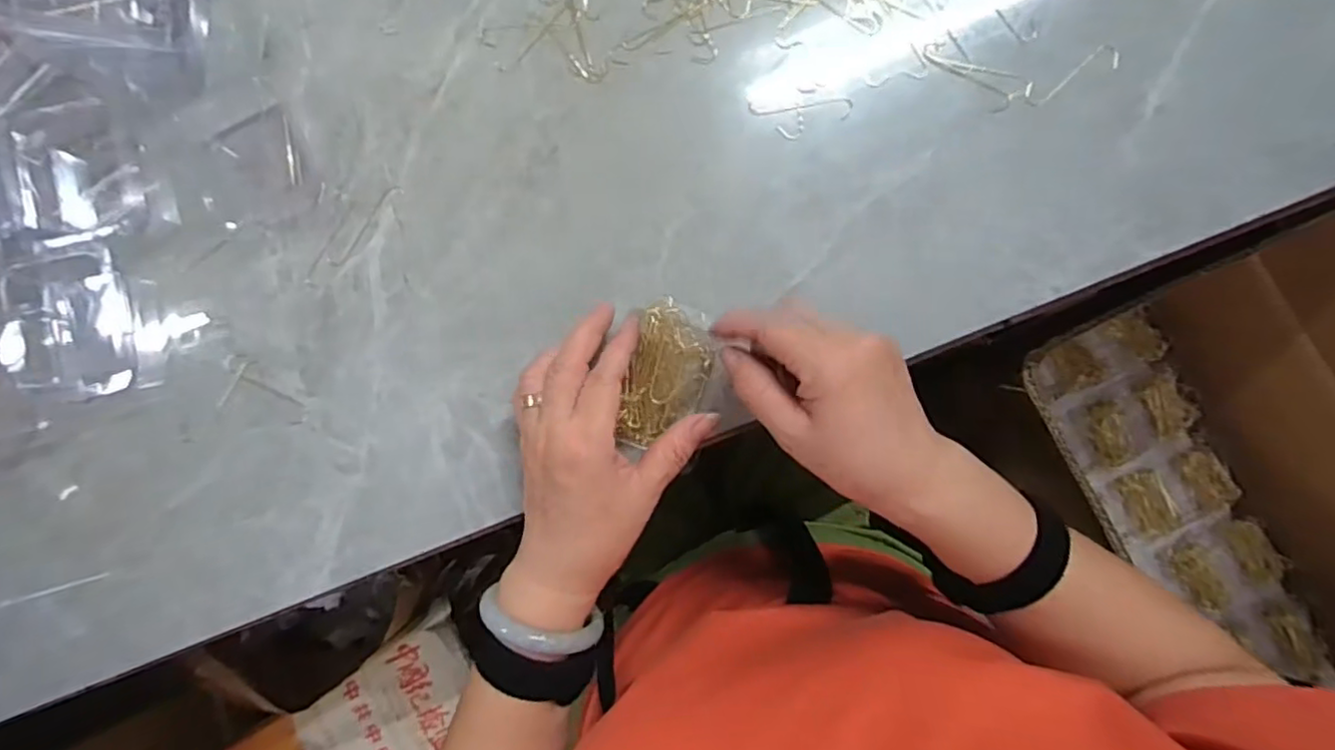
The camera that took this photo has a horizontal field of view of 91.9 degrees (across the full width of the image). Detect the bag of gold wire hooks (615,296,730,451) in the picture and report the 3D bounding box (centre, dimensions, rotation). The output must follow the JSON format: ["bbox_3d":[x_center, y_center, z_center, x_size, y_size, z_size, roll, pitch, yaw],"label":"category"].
[{"bbox_3d":[0.005,0.000,0.370,0.050,0.025,0.082,12,85,3],"label":"bag of gold wire hooks"}]

